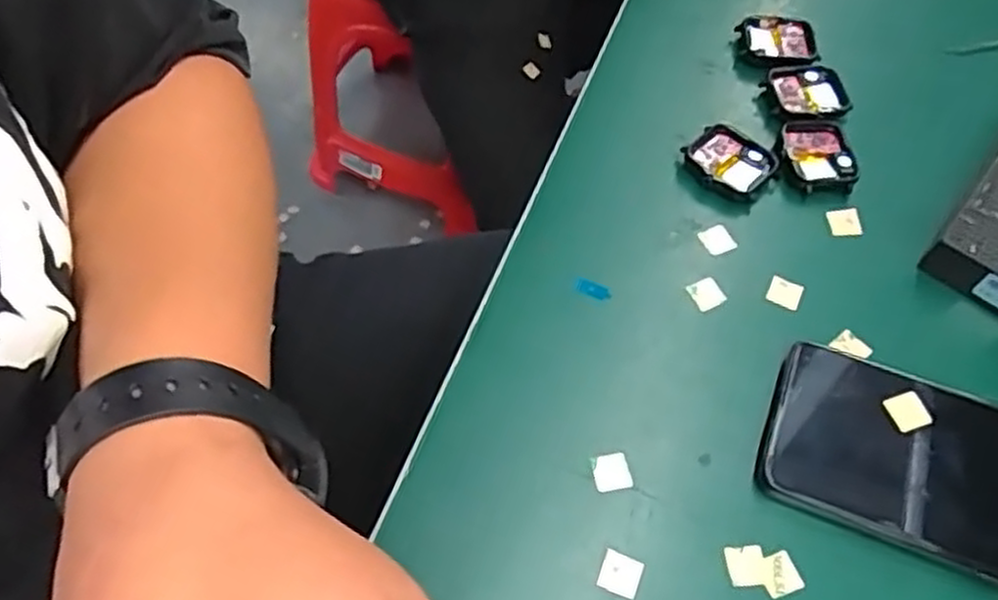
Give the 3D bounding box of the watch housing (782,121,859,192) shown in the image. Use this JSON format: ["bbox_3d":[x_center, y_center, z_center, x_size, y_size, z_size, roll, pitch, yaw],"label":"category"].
[{"bbox_3d":[0.176,-0.079,0.425,0.036,0.009,0.043,0,59,-3],"label":"watch housing"}]

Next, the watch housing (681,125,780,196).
[{"bbox_3d":[0.126,-0.077,0.423,0.044,0.011,0.038,41,65,19],"label":"watch housing"}]

